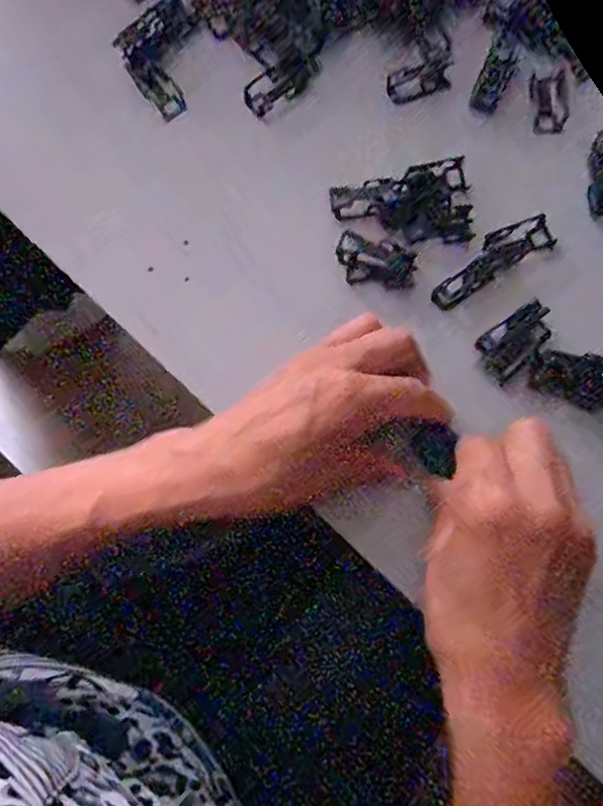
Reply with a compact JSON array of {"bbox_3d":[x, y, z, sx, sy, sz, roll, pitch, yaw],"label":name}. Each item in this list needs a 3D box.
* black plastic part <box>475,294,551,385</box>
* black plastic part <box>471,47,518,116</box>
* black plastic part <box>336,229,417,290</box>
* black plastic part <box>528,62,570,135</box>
[{"bbox_3d":[0.120,-0.034,0.330,0.044,0.011,0.027,-38,81,-6],"label":"black plastic part"},{"bbox_3d":[0.121,-0.203,0.373,0.018,0.005,0.040,22,80,5],"label":"black plastic part"},{"bbox_3d":[0.044,-0.084,0.351,0.046,0.009,0.027,13,79,3],"label":"black plastic part"},{"bbox_3d":[0.154,-0.188,0.368,0.023,0.004,0.045,1,79,1],"label":"black plastic part"}]

